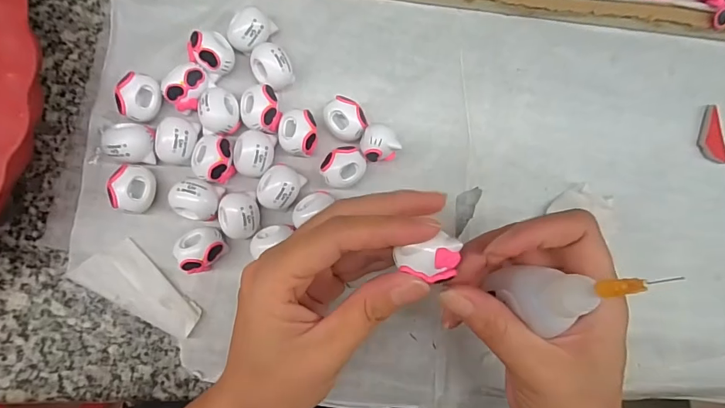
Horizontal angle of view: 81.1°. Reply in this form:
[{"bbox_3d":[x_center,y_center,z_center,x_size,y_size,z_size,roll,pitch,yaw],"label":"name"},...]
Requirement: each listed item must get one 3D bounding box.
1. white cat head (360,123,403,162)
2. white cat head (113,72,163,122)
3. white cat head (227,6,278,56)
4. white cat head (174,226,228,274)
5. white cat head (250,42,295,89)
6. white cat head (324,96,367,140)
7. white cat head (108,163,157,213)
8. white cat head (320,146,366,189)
[{"bbox_3d":[0.009,-0.034,0.242,0.020,0.025,0.019,-10,89,-7],"label":"white cat head"},{"bbox_3d":[-0.120,-0.057,0.228,0.019,0.017,0.024,18,85,-6],"label":"white cat head"},{"bbox_3d":[-0.063,-0.098,0.241,0.026,0.021,0.019,-38,92,-7],"label":"white cat head"},{"bbox_3d":[-0.085,0.024,0.226,0.025,0.017,0.022,-26,91,-7],"label":"white cat head"},{"bbox_3d":[-0.051,-0.077,0.239,0.020,0.020,0.023,-39,92,-7],"label":"white cat head"},{"bbox_3d":[-0.010,-0.047,0.243,0.024,0.019,0.021,37,84,-4],"label":"white cat head"},{"bbox_3d":[-0.121,-0.008,0.225,0.019,0.019,0.025,3,87,-7],"label":"white cat head"},{"bbox_3d":[-0.011,-0.020,0.241,0.025,0.021,0.021,-18,90,-7],"label":"white cat head"}]

